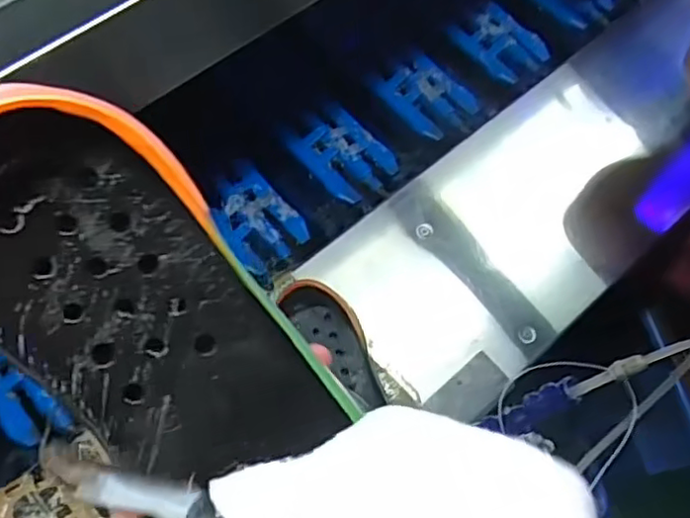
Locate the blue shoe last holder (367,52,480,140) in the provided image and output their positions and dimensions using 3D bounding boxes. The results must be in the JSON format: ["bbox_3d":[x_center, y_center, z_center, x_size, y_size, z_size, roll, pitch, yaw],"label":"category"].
[{"bbox_3d":[0.105,-0.211,0.846,0.090,0.036,0.123,-38,74,-15],"label":"blue shoe last holder"}]

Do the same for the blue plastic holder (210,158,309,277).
[{"bbox_3d":[-0.105,-0.048,0.734,0.088,0.016,0.125,-36,73,-15],"label":"blue plastic holder"}]

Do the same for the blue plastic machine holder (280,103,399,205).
[{"bbox_3d":[-0.003,-0.134,0.792,0.093,0.032,0.142,-31,72,-13],"label":"blue plastic machine holder"}]

